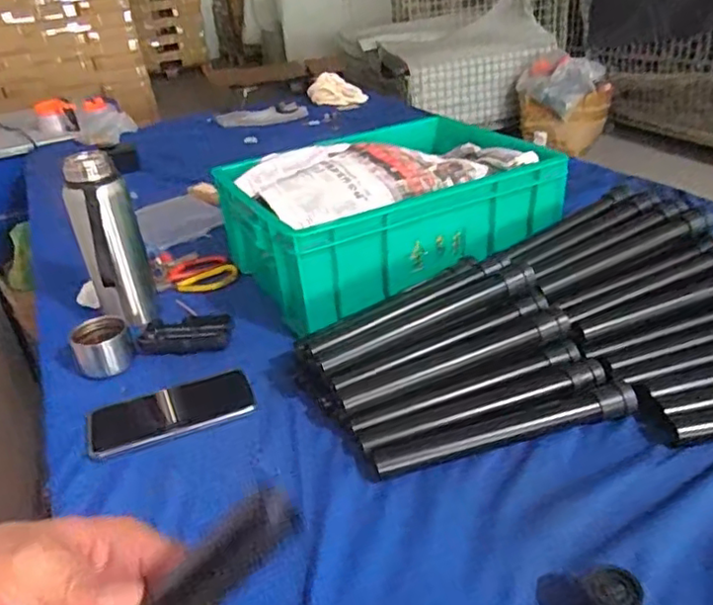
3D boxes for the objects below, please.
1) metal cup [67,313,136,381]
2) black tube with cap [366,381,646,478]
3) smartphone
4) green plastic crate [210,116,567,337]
[{"bbox_3d":[-0.294,0.053,0.713,0.061,0.050,0.061,-4,30,2],"label":"metal cup"},{"bbox_3d":[0.136,0.113,0.551,0.245,0.022,0.025,-11,30,-10],"label":"black tube with cap"},{"bbox_3d":[-0.192,0.111,0.631,0.166,0.008,0.079,-15,31,-17],"label":"smartphone"},{"bbox_3d":[0.037,-0.125,0.868,0.398,0.142,0.300,-19,33,-23],"label":"green plastic crate"}]

